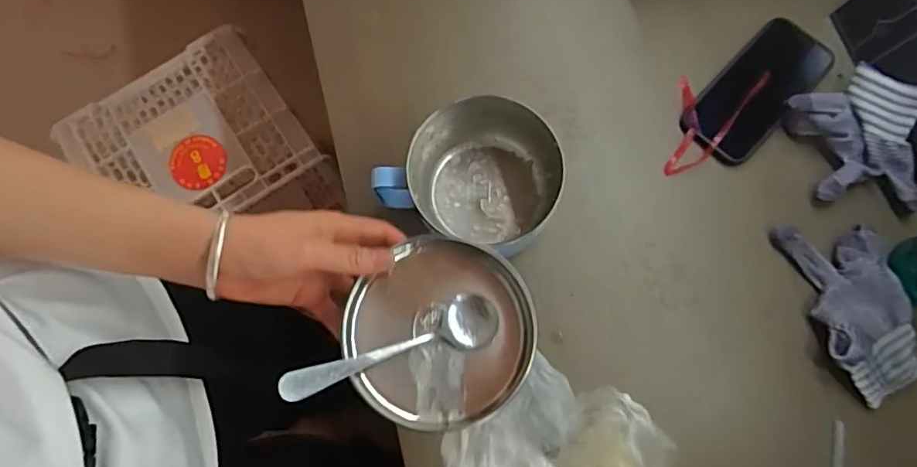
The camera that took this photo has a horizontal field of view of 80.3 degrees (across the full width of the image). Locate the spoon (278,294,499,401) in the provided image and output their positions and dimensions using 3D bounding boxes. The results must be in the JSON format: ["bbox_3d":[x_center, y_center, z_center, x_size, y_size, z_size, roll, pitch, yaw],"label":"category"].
[{"bbox_3d":[-0.044,0.077,0.372,0.153,0.017,0.037,-13,76,-25],"label":"spoon"}]

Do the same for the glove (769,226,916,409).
[{"bbox_3d":[0.368,0.072,0.507,0.096,0.036,0.170,-6,77,0],"label":"glove"}]

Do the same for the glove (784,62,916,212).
[{"bbox_3d":[0.388,-0.096,0.535,0.117,0.047,0.124,0,77,1],"label":"glove"}]

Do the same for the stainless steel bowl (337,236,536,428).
[{"bbox_3d":[-0.012,0.071,0.392,0.130,0.034,0.131,0,77,1],"label":"stainless steel bowl"}]

